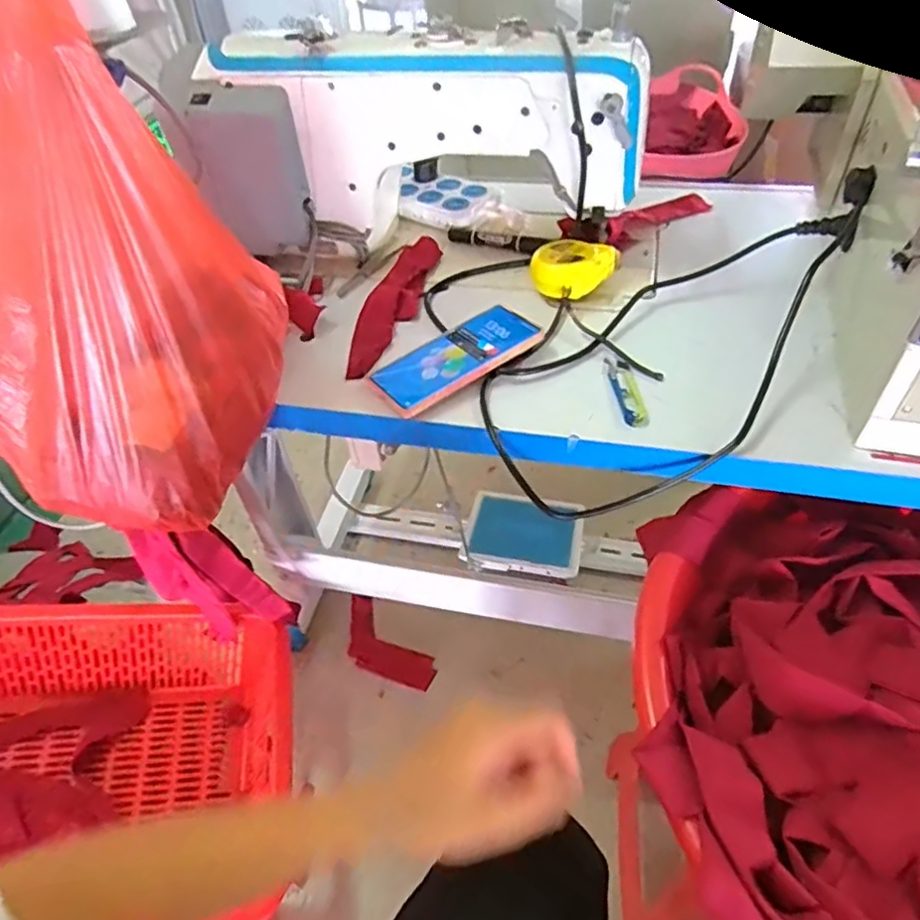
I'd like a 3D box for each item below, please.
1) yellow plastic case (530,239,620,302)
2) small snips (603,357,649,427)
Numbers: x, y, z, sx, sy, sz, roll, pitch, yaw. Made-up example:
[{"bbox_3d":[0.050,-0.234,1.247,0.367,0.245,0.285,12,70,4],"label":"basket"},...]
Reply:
[{"bbox_3d":[0.122,-0.212,0.686,0.089,0.031,0.067,-38,55,-27],"label":"yellow plastic case"},{"bbox_3d":[0.155,-0.065,0.586,0.024,0.009,0.091,-5,47,0],"label":"small snips"}]

